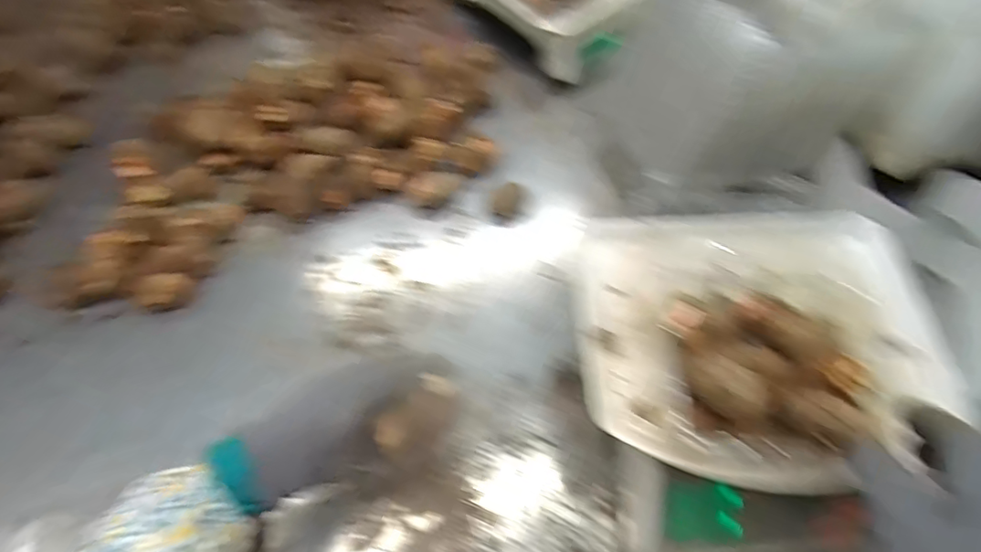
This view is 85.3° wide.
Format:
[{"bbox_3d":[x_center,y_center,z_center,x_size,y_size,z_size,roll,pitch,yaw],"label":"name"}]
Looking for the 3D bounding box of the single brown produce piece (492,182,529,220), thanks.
[{"bbox_3d":[0.026,-0.094,0.672,0.037,0.028,0.043,23,63,10],"label":"single brown produce piece"}]

